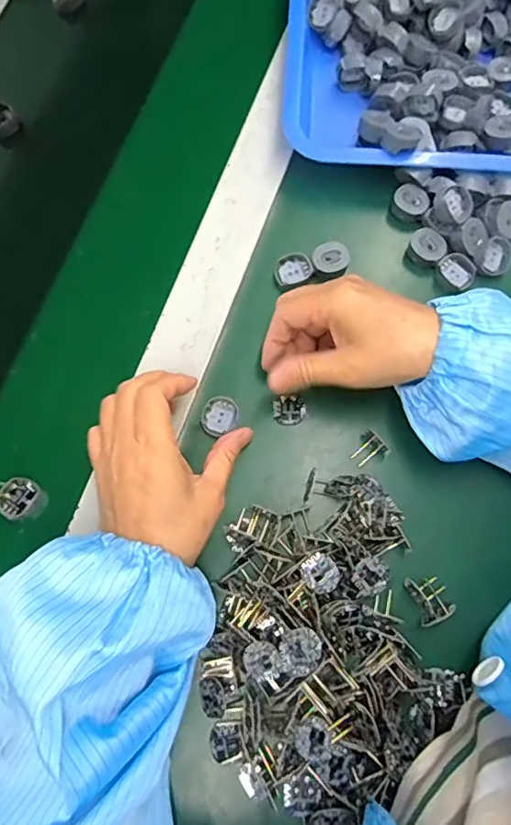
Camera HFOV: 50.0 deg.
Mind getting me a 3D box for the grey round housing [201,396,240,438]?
[{"bbox_3d":[-0.025,0.003,0.398,0.027,0.009,0.027,0,75,0],"label":"grey round housing"}]

